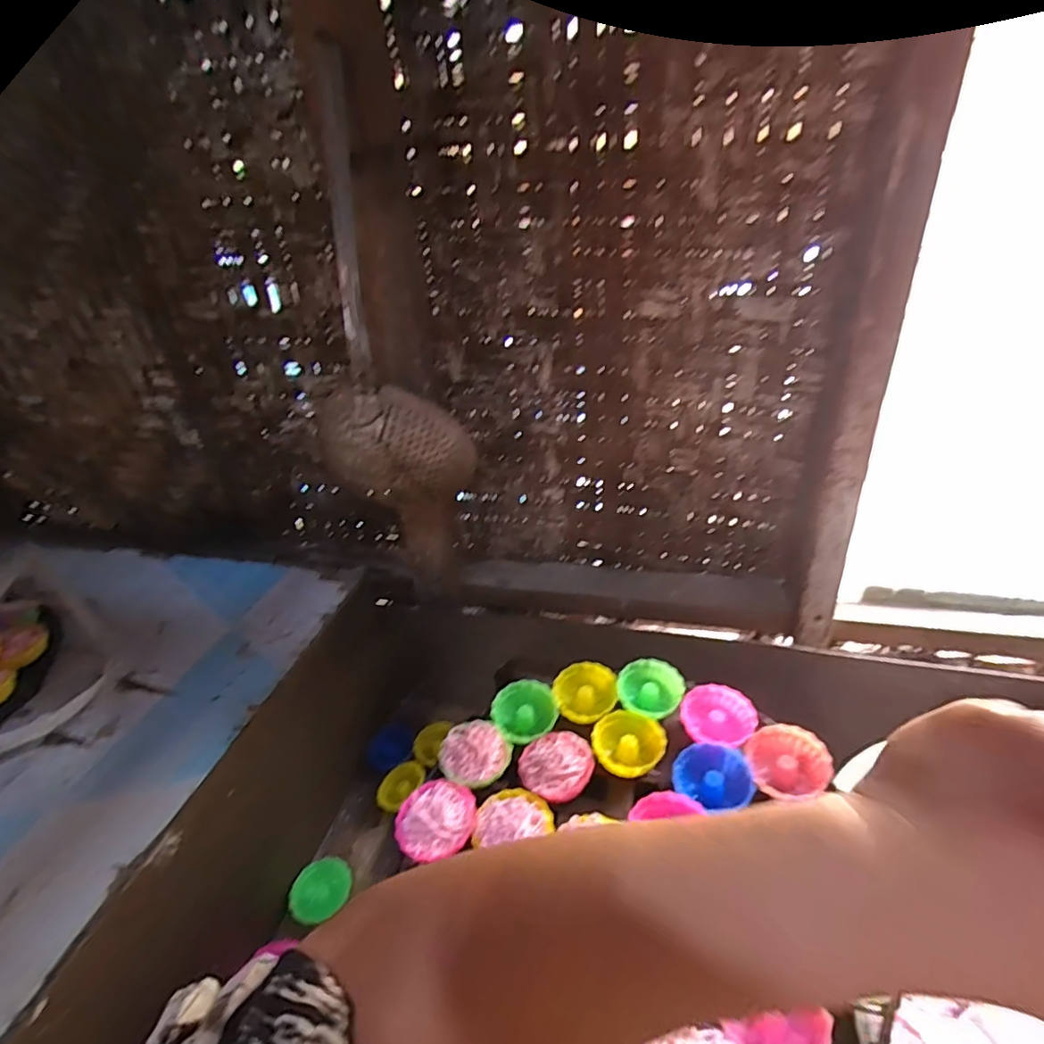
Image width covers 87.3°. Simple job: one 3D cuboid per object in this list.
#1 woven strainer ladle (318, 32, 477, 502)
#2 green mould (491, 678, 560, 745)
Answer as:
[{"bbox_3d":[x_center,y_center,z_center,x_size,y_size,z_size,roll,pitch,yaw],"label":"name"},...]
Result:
[{"bbox_3d":[-0.156,-0.212,0.583,0.155,0.422,0.116,-17,33,-21],"label":"woven strainer ladle"},{"bbox_3d":[0.002,0.186,0.534,0.062,0.027,0.060,-3,31,2],"label":"green mould"}]

